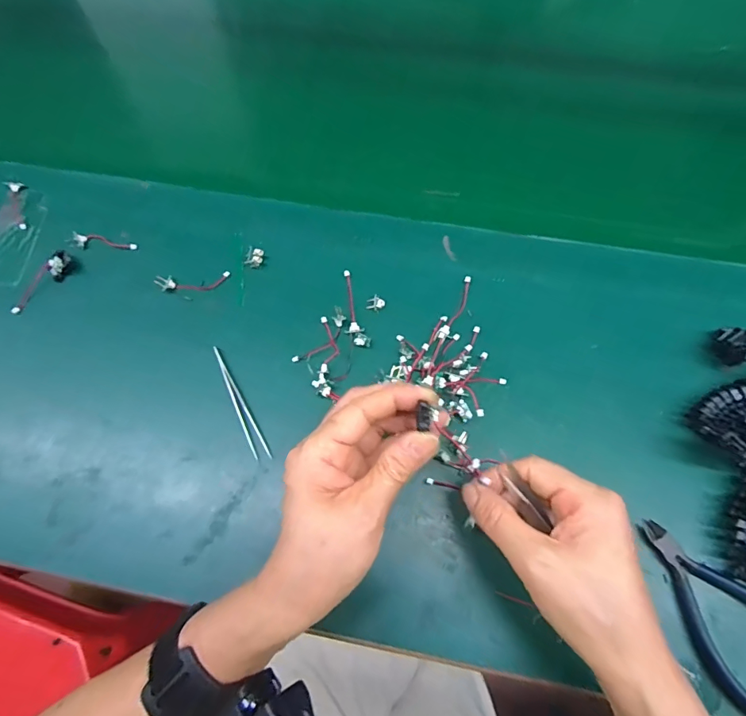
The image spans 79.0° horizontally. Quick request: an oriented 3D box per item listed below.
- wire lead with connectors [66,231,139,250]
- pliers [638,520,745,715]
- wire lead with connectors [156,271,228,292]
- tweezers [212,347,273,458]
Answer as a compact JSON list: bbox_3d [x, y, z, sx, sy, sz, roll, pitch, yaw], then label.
[{"bbox_3d":[-0.244,-0.107,0.410,0.058,0.009,0.015,2,66,0],"label":"wire lead with connectors"},{"bbox_3d":[0.222,0.158,0.292,0.060,0.010,0.116,-28,70,-11],"label":"pliers"},{"bbox_3d":[-0.156,-0.066,0.393,0.061,0.007,0.016,-6,66,-3],"label":"wire lead with connectors"},{"bbox_3d":[-0.107,0.035,0.359,0.011,0.009,0.099,-27,70,-10],"label":"tweezers"}]

